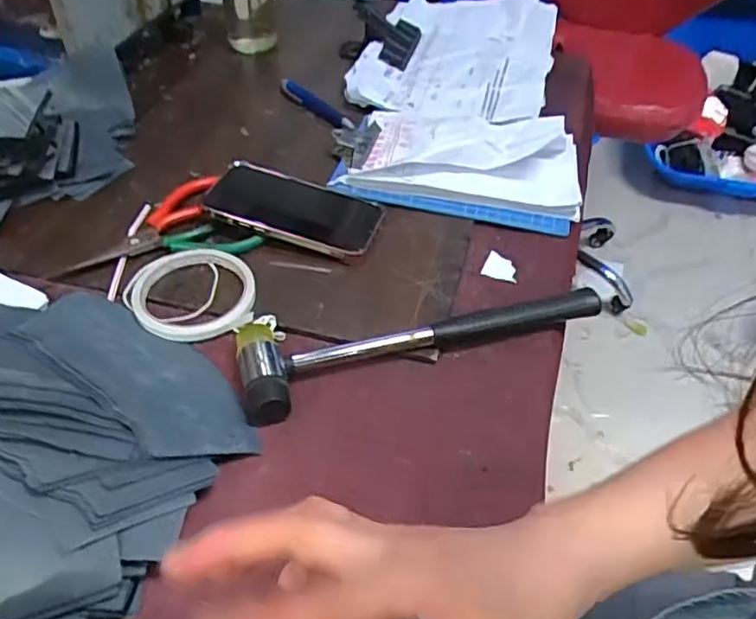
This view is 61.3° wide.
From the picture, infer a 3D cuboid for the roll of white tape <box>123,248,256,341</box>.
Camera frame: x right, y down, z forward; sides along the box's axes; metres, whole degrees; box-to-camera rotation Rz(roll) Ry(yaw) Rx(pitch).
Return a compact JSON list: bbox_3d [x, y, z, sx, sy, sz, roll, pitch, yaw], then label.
[{"bbox_3d":[-0.144,-0.013,0.494,0.094,0.014,0.092,1,45,-1],"label":"roll of white tape"}]

